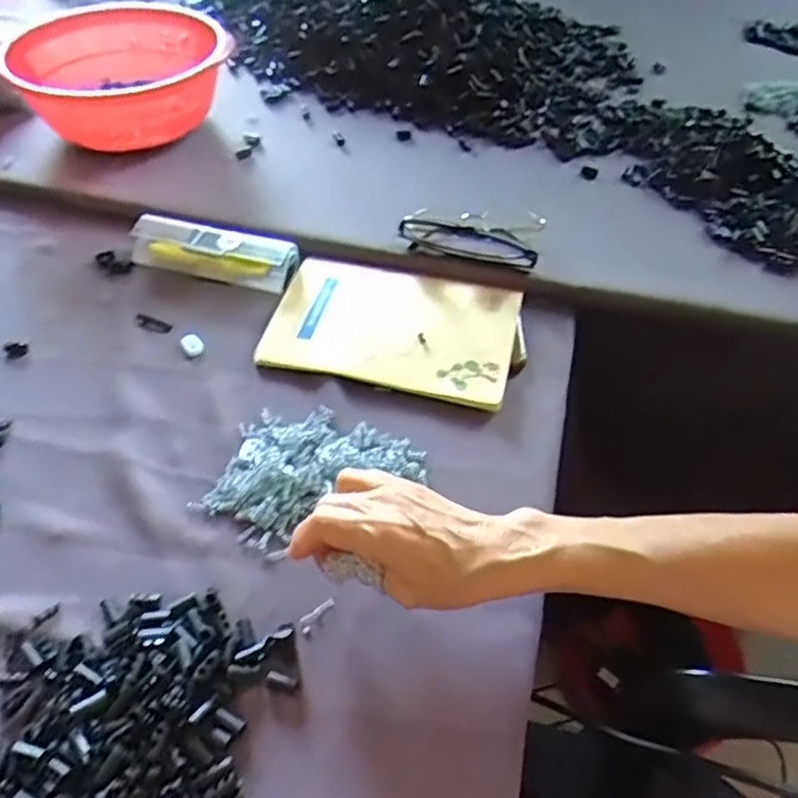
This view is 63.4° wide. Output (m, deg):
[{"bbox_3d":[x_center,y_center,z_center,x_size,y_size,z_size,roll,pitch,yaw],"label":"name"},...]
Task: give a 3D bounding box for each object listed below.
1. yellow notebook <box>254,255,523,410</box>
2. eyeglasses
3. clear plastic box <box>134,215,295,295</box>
[{"bbox_3d":[-0.005,-0.068,0.562,0.206,0.013,0.144,11,51,9],"label":"yellow notebook"},{"bbox_3d":[0.069,-0.155,0.611,0.128,0.027,0.062,13,51,10],"label":"eyeglasses"},{"bbox_3d":[-0.178,-0.139,0.610,0.157,0.030,0.045,12,51,10],"label":"clear plastic box"}]

